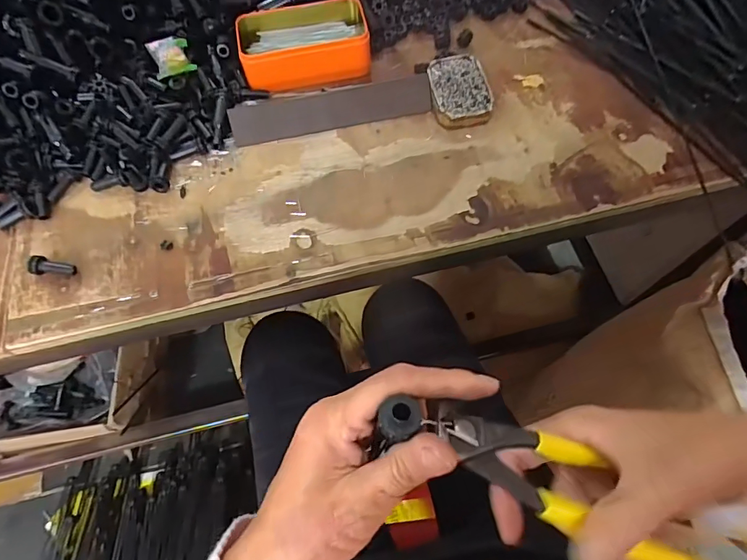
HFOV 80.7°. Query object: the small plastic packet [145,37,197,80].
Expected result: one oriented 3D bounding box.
[{"bbox_3d":[-0.225,-0.250,0.488,0.041,0.014,0.041,-20,66,-8],"label":"small plastic packet"}]

